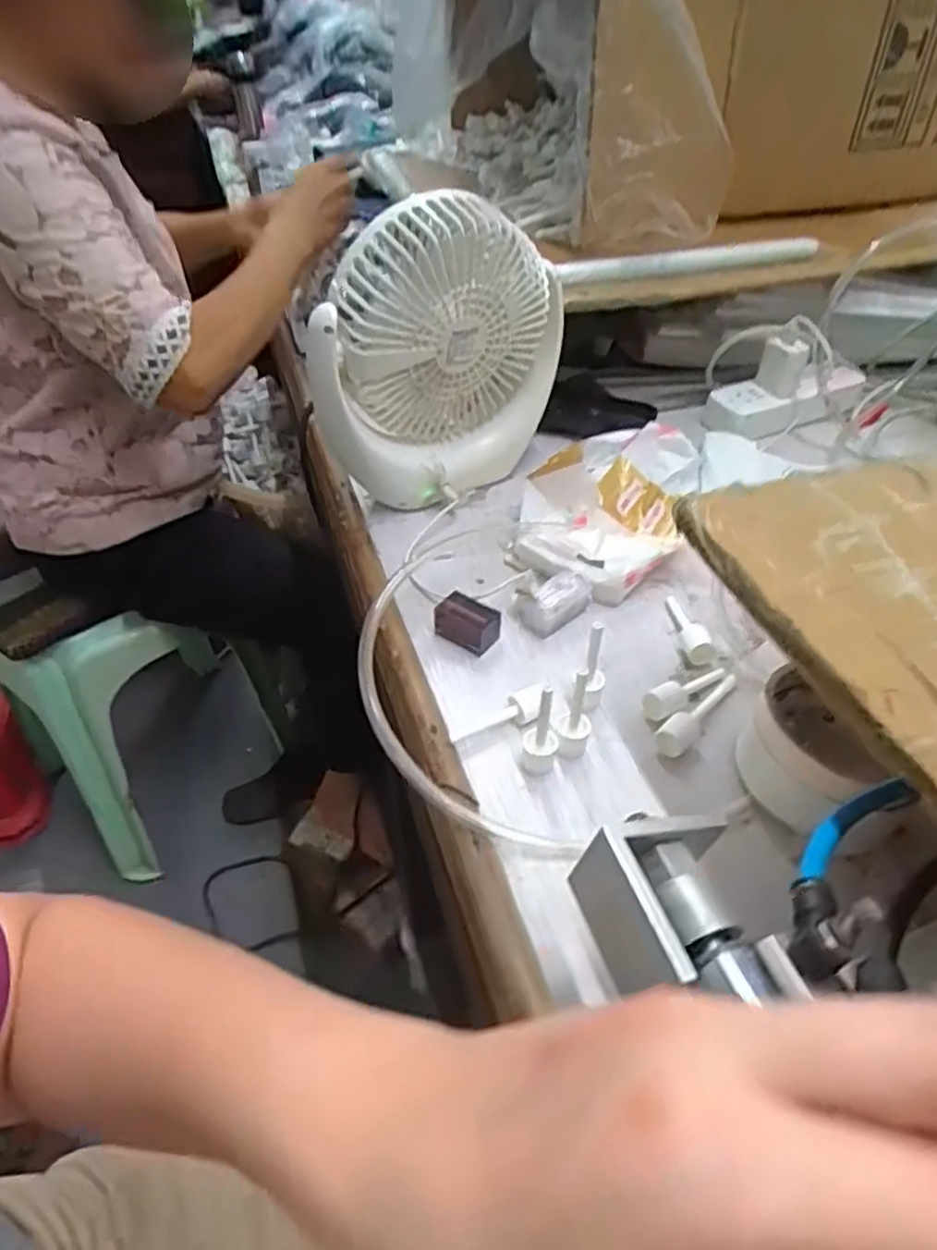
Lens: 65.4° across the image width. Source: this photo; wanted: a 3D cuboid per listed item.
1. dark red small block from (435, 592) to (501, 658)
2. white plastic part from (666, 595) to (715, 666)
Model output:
[{"bbox_3d":[-0.001,-0.002,0.485,0.040,0.027,0.025,30,51,29],"label":"dark red small block"},{"bbox_3d":[0.143,-0.003,0.478,0.016,0.013,0.064,-6,43,-5],"label":"white plastic part"}]

